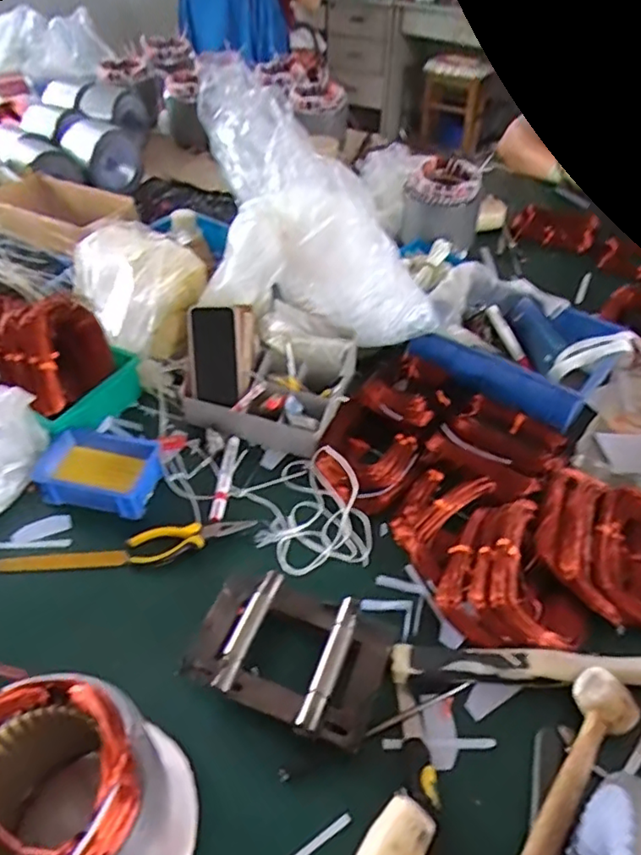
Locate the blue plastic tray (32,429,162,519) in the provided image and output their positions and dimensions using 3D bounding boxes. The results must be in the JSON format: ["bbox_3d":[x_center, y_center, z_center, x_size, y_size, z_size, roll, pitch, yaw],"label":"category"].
[{"bbox_3d":[-0.294,0.056,0.804,0.151,0.049,0.112,7,46,6],"label":"blue plastic tray"}]

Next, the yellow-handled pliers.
[{"bbox_3d":[-0.162,0.145,0.748,0.155,0.025,0.044,-5,46,-7],"label":"yellow-handled pliers"}]

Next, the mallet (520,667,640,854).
[{"bbox_3d":[0.214,0.336,0.526,0.054,0.055,0.261,30,52,25],"label":"mallet"}]

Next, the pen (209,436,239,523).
[{"bbox_3d":[-0.131,0.069,0.810,0.017,0.013,0.149,3,46,2],"label":"pen"}]

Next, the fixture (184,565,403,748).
[{"bbox_3d":[-0.032,0.238,0.624,0.207,0.041,0.143,15,47,13],"label":"fixture"}]

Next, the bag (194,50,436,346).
[{"bbox_3d":[-0.002,-0.320,0.905,0.351,0.274,0.275,-1,46,-2],"label":"bag"}]

